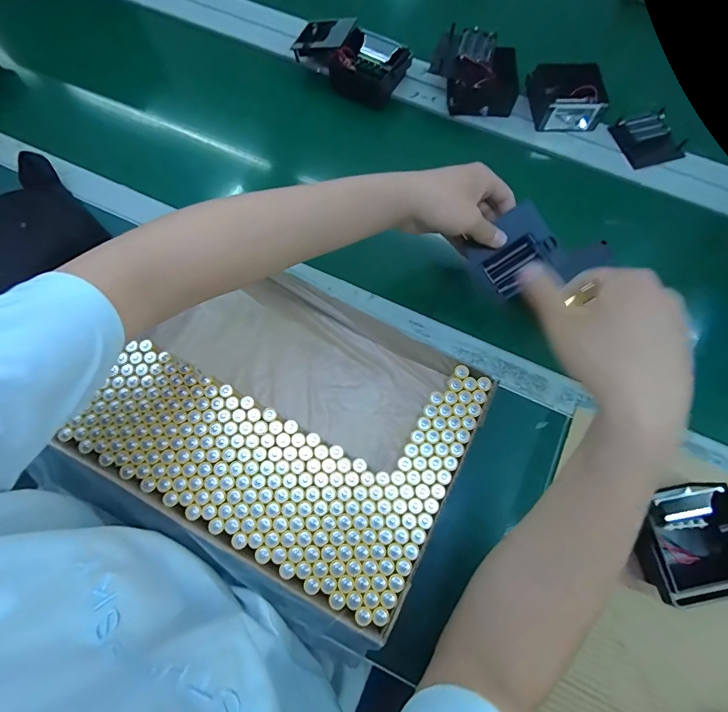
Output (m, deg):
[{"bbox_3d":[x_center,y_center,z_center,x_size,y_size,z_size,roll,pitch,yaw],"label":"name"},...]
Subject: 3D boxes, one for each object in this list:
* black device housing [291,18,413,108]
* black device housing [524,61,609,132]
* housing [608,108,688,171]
[{"bbox_3d":[-0.018,-0.440,0.571,0.164,0.054,0.086,34,75,9],"label":"black device housing"},{"bbox_3d":[0.288,-0.367,0.552,0.102,0.036,0.093,3,73,0],"label":"black device housing"},{"bbox_3d":[0.400,-0.302,0.539,0.086,0.021,0.075,-17,74,-6],"label":"housing"}]

